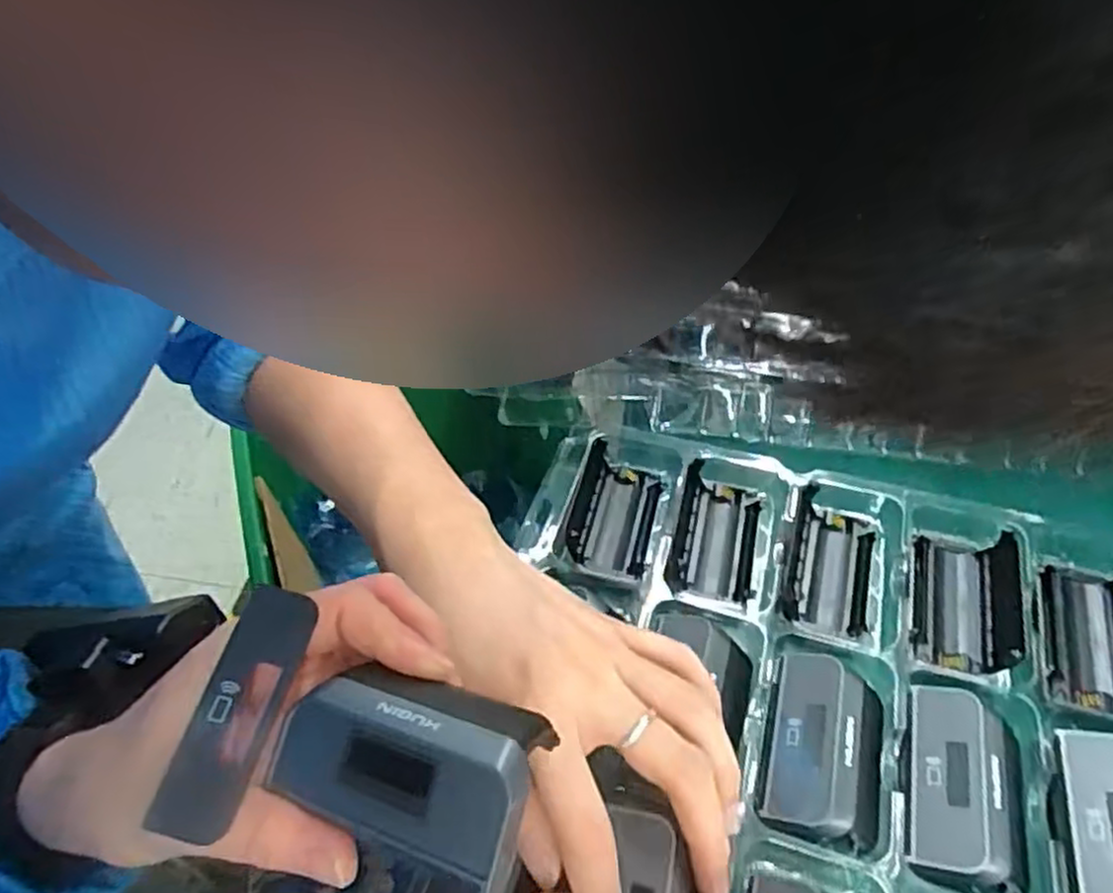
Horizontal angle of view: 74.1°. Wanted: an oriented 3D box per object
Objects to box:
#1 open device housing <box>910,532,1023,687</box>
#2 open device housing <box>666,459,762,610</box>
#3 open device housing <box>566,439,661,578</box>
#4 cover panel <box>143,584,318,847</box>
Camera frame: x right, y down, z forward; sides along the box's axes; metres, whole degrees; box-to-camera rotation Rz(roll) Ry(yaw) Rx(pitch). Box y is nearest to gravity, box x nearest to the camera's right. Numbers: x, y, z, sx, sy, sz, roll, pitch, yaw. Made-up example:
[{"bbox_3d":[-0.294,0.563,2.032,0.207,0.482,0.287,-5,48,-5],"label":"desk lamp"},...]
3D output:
[{"bbox_3d":[0.198,0.072,0.353,0.047,0.024,0.073,17,50,13],"label":"open device housing"},{"bbox_3d":[0.084,0.048,0.386,0.043,0.024,0.075,12,49,9],"label":"open device housing"},{"bbox_3d":[0.031,0.034,0.396,0.043,0.024,0.067,12,49,9],"label":"open device housing"},{"bbox_3d":[-0.091,0.075,0.215,0.021,0.005,0.068,9,60,7],"label":"cover panel"}]

